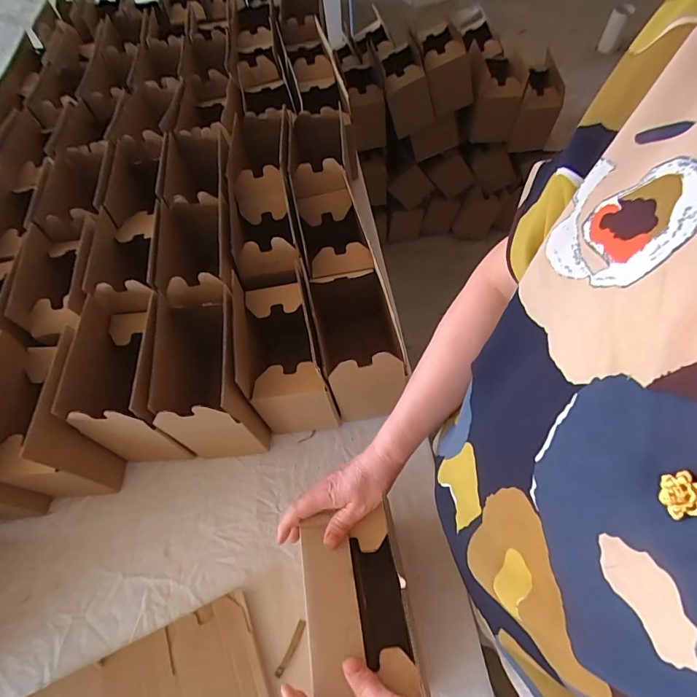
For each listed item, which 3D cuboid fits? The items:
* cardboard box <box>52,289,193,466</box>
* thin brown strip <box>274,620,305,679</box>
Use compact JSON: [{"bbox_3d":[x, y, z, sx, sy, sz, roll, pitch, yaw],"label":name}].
[{"bbox_3d":[-0.313,0.041,0.628,0.110,0.171,0.218,-11,59,-2],"label":"cardboard box"},{"bbox_3d":[-0.070,0.368,0.520,0.010,0.007,0.062,21,63,16],"label":"thin brown strip"}]

